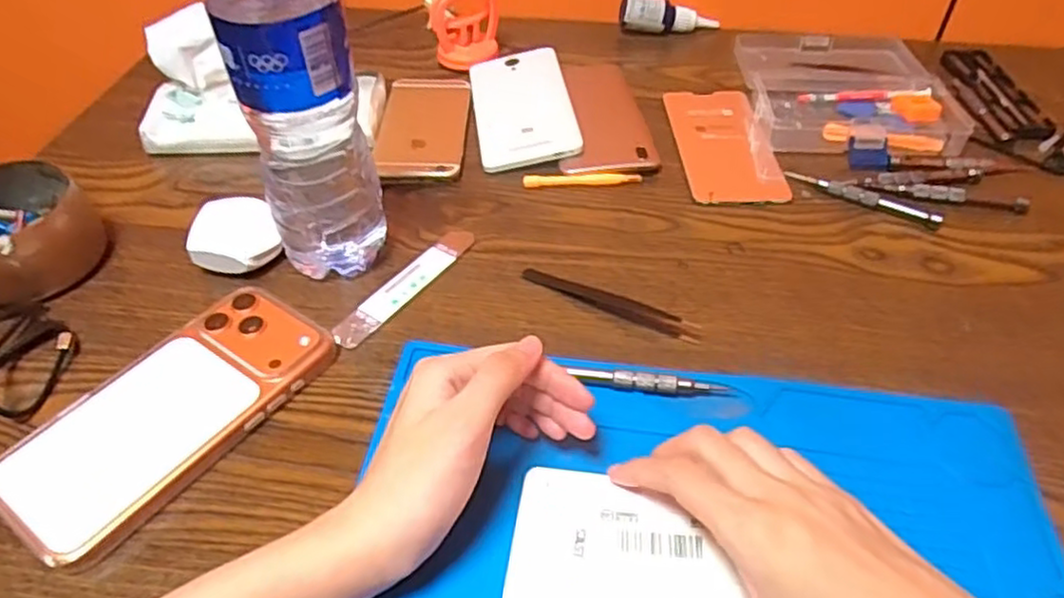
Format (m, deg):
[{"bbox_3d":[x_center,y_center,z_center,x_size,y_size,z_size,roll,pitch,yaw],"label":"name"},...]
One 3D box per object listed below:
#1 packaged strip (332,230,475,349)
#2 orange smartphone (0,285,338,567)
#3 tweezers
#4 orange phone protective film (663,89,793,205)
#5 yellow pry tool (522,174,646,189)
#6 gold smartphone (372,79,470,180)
[{"bbox_3d":[-0.077,-0.011,0.441,0.024,0.004,0.116,28,53,25],"label":"packaged strip"},{"bbox_3d":[-0.186,0.057,0.369,0.081,0.013,0.161,28,53,24],"label":"orange smartphone"},{"bbox_3d":[0.045,0.001,0.425,0.113,0.008,0.014,21,50,19],"label":"tweezers"},{"bbox_3d":[0.146,-0.121,0.545,0.070,0.004,0.148,-1,46,-1],"label":"orange phone protective film"},{"bbox_3d":[0.036,-0.085,0.510,0.083,0.004,0.011,-2,46,-1],"label":"yellow pry tool"},{"bbox_3d":[-0.084,-0.137,0.555,0.065,0.011,0.145,0,46,1],"label":"gold smartphone"}]

